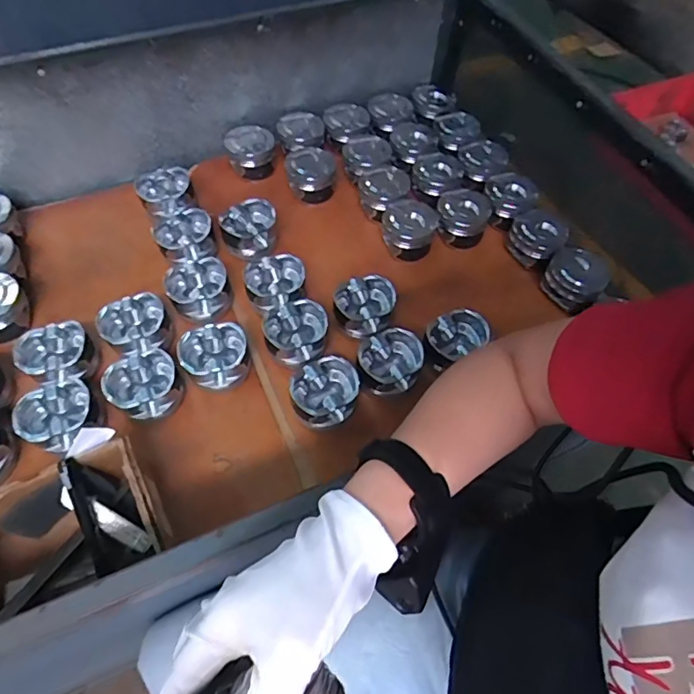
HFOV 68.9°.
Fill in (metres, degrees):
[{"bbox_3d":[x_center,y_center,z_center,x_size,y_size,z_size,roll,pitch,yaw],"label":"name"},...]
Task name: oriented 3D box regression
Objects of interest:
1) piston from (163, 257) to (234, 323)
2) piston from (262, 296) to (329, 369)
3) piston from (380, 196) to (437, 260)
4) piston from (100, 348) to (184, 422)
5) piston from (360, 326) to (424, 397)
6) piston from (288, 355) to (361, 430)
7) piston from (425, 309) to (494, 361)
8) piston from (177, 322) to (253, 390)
[{"bbox_3d":[-0.207,-0.081,0.720,0.088,0.051,0.080,2,58,-3],"label":"piston"},{"bbox_3d":[-0.070,-0.020,0.690,0.084,0.052,0.090,4,58,-2],"label":"piston"},{"bbox_3d":[0.096,-0.183,0.797,0.080,0.063,0.078,2,58,-3],"label":"piston"},{"bbox_3d":[-0.256,0.048,0.641,0.084,0.048,0.086,2,58,-3],"label":"piston"},{"bbox_3d":[0.056,0.019,0.665,0.080,0.043,0.083,12,58,4],"label":"piston"},{"bbox_3d":[-0.029,0.062,0.642,0.083,0.055,0.079,2,58,-3],"label":"piston"},{"bbox_3d":[0.149,-0.016,0.694,0.082,0.045,0.062,-24,63,-18],"label":"piston"},{"bbox_3d":[-0.172,0.012,0.660,0.087,0.042,0.077,-13,60,-12],"label":"piston"}]

